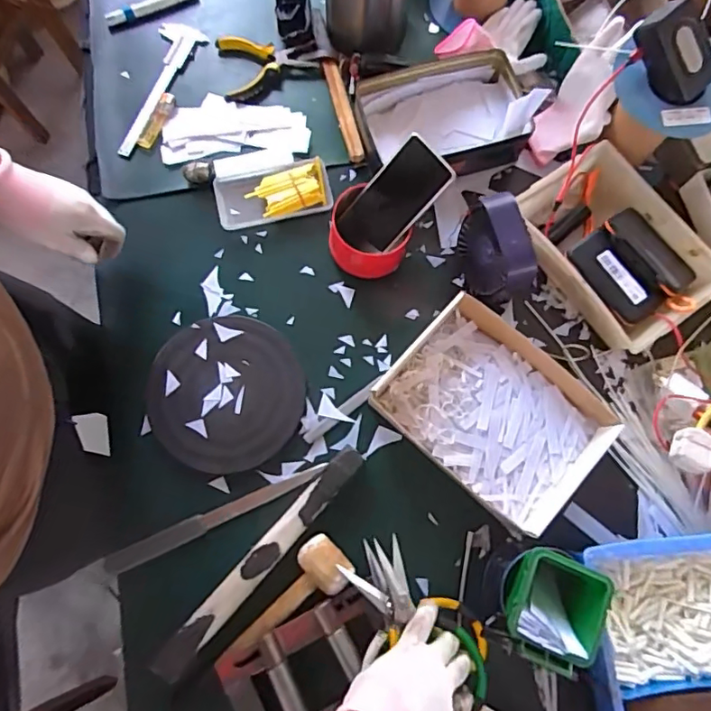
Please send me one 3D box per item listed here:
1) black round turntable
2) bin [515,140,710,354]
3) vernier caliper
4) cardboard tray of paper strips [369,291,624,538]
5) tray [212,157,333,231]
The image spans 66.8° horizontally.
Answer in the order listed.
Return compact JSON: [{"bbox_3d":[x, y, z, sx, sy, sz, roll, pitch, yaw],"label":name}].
[{"bbox_3d":[-0.162,0.047,0.678,0.188,0.015,0.190,0,77,-1],"label":"black round turntable"},{"bbox_3d":[0.334,-0.139,0.708,0.186,0.063,0.245,-34,79,-8],"label":"bin"},{"bbox_3d":[-0.298,-0.394,0.781,0.068,0.008,0.225,25,78,5],"label":"vernier caliper"},{"bbox_3d":[0.167,0.070,0.650,0.246,0.063,0.177,41,79,8],"label":"cardboard tray of paper strips"},{"bbox_3d":[-0.113,-0.221,0.738,0.153,0.019,0.075,-10,77,-3],"label":"tray"}]

